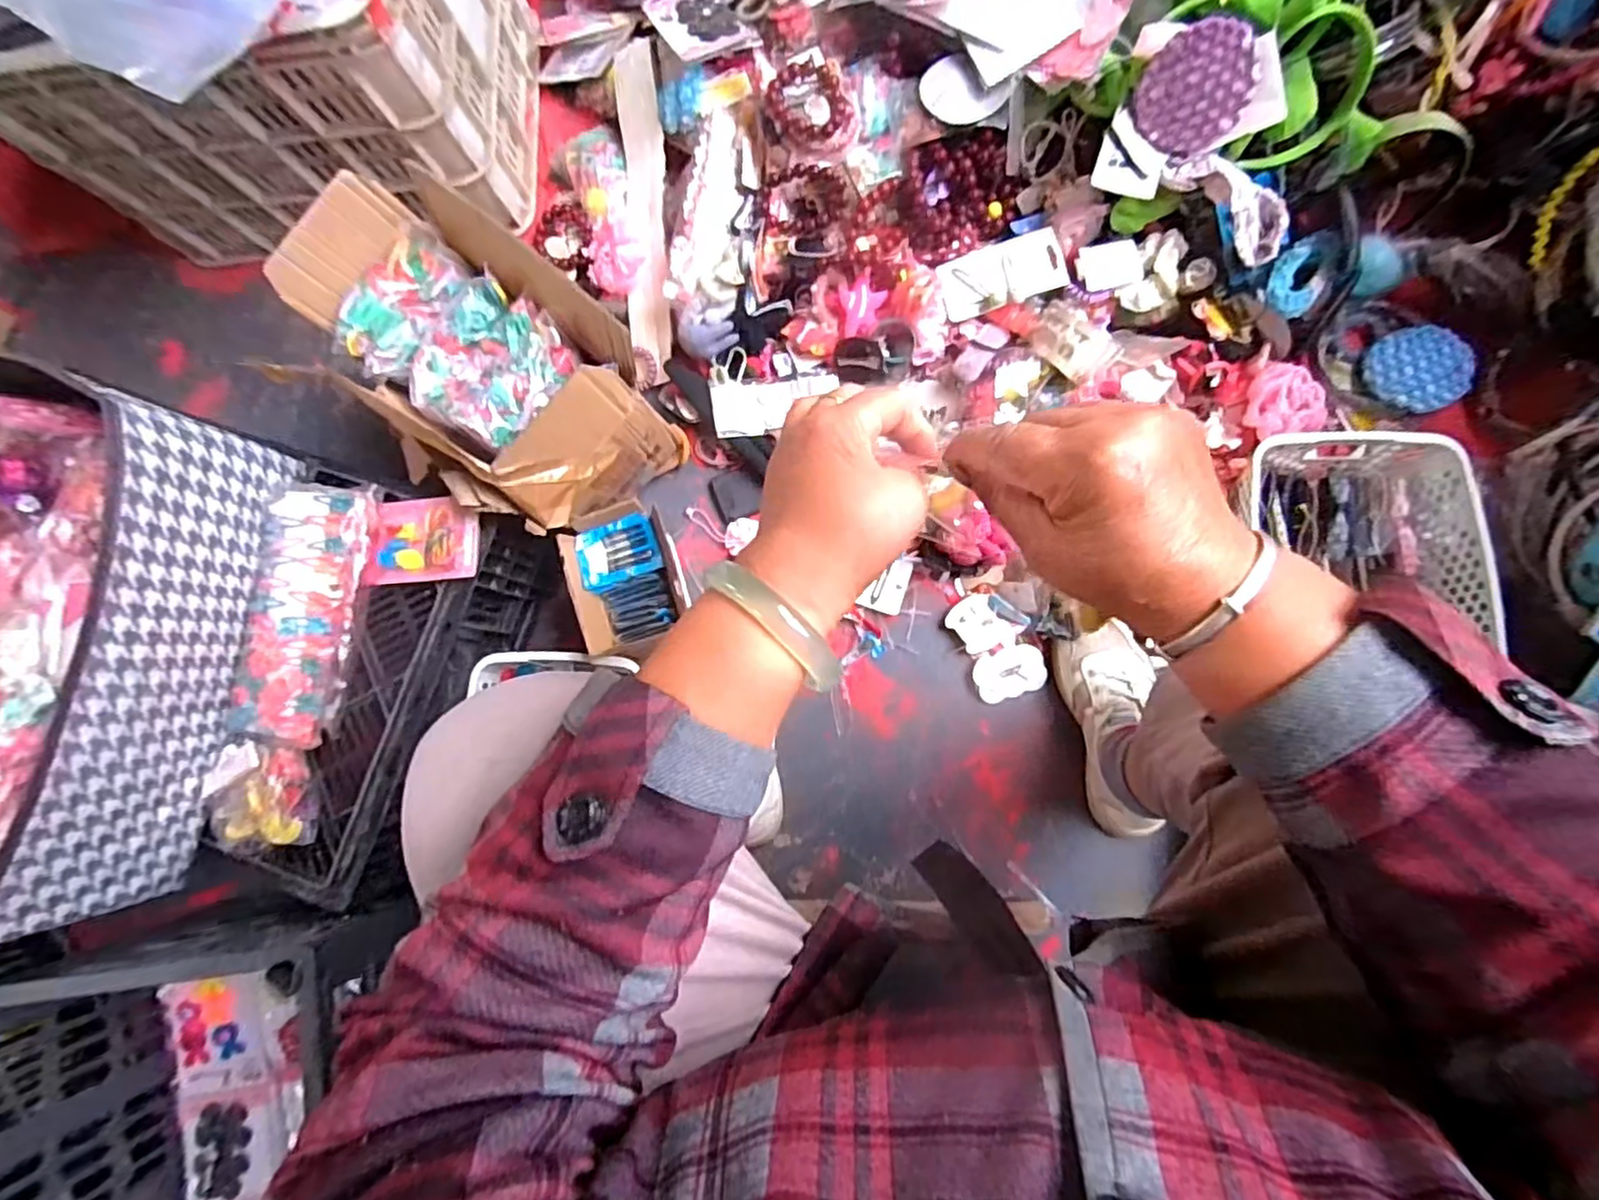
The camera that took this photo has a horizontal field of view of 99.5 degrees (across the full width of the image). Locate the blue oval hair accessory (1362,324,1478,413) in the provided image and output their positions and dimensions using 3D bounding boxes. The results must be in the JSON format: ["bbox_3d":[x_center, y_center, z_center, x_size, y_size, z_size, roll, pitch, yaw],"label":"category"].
[{"bbox_3d":[0.680,-0.254,0.743,0.092,0.017,0.096,-32,68,15],"label":"blue oval hair accessory"}]

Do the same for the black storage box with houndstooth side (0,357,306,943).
[{"bbox_3d":[-0.664,0.033,0.543,0.386,0.169,0.406,5,84,6],"label":"black storage box with houndstooth side"}]

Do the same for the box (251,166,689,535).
[{"bbox_3d":[-0.314,-0.225,0.709,0.343,0.248,0.211,38,88,8],"label":"box"}]

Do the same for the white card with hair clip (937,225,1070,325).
[{"bbox_3d":[0.218,-0.354,0.729,0.125,0.010,0.072,-17,82,3],"label":"white card with hair clip"}]

